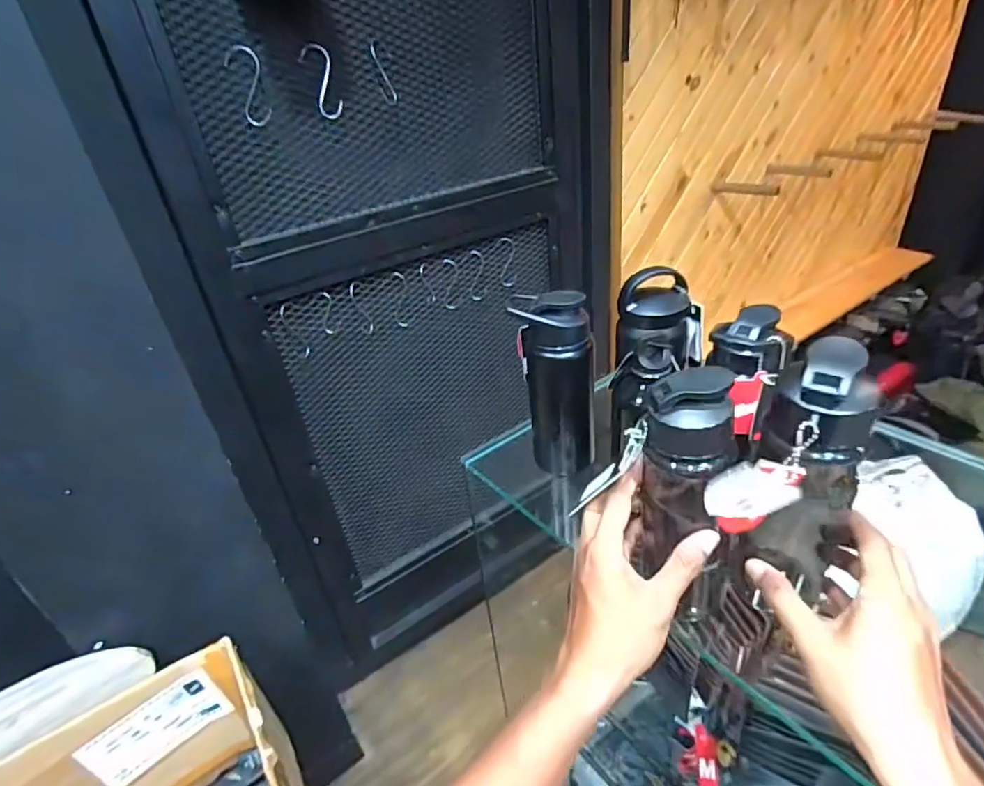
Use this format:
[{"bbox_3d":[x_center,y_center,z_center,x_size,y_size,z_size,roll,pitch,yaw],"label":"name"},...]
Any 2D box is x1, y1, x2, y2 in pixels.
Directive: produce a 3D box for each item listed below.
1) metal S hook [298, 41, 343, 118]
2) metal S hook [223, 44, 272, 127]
[{"bbox_3d":[-0.303,-0.554,0.966,0.057,0.117,0.006,-26,36,-27],"label":"metal S hook"},{"bbox_3d":[-0.404,-0.512,0.905,0.054,0.115,0.007,-28,37,-29],"label":"metal S hook"}]

